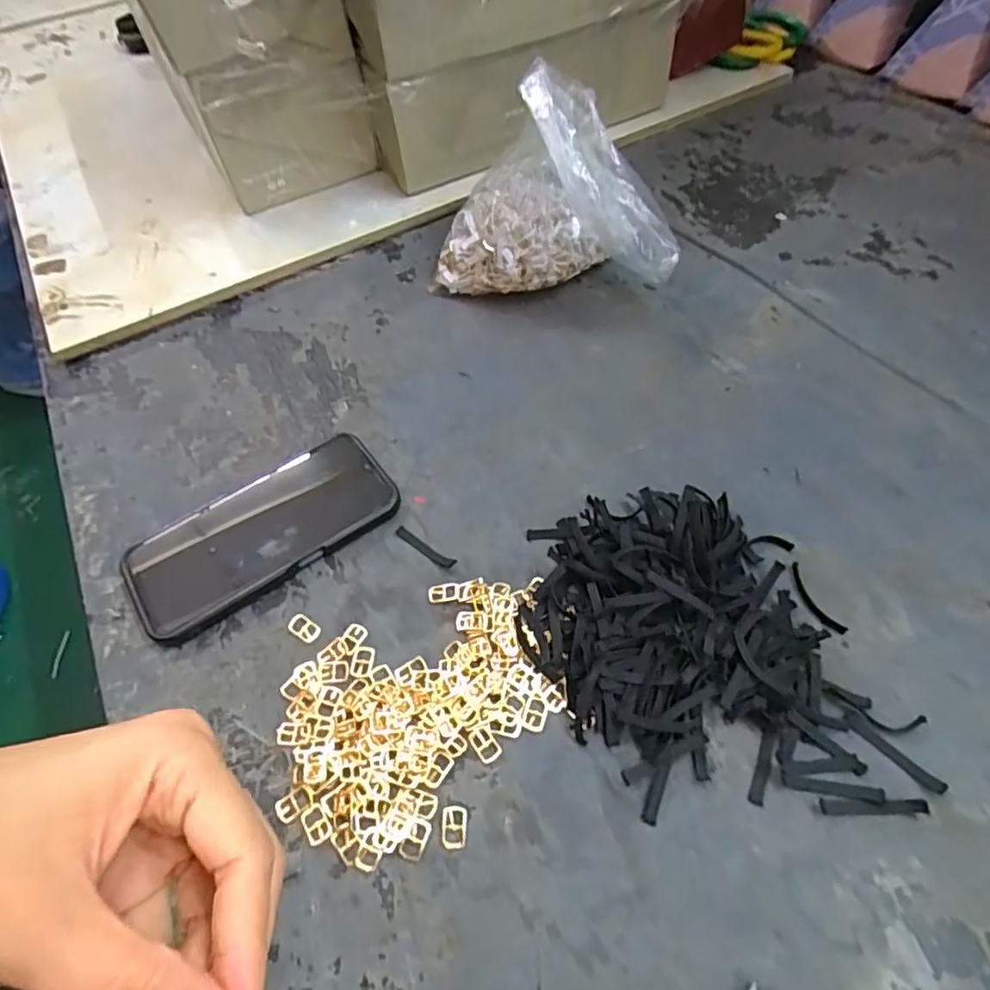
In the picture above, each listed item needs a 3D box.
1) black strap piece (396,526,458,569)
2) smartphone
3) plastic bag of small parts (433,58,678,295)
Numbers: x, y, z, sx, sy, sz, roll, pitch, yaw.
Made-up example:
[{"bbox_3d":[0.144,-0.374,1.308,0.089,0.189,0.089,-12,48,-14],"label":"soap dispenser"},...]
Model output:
[{"bbox_3d":[-0.043,0.033,0.389,0.046,0.007,0.006,32,63,24],"label":"black strap piece"},{"bbox_3d":[-0.149,0.022,0.399,0.167,0.014,0.080,-32,58,-17],"label":"smartphone"},{"bbox_3d":[0.051,-0.228,0.482,0.187,0.138,0.104,16,58,16],"label":"plastic bag of small parts"}]

